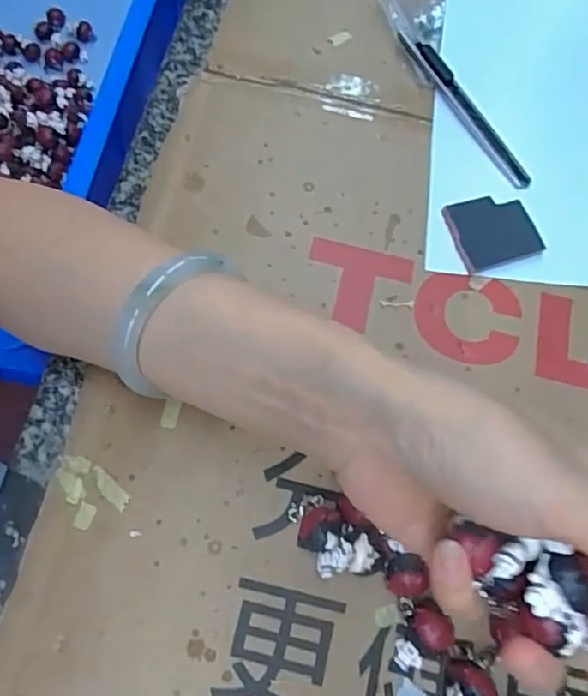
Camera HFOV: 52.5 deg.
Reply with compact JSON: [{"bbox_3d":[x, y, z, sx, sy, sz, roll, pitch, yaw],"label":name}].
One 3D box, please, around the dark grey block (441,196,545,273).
[{"bbox_3d":[0.111,-0.066,0.334,0.045,0.005,0.042,-18,71,-7],"label":"dark grey block"}]

